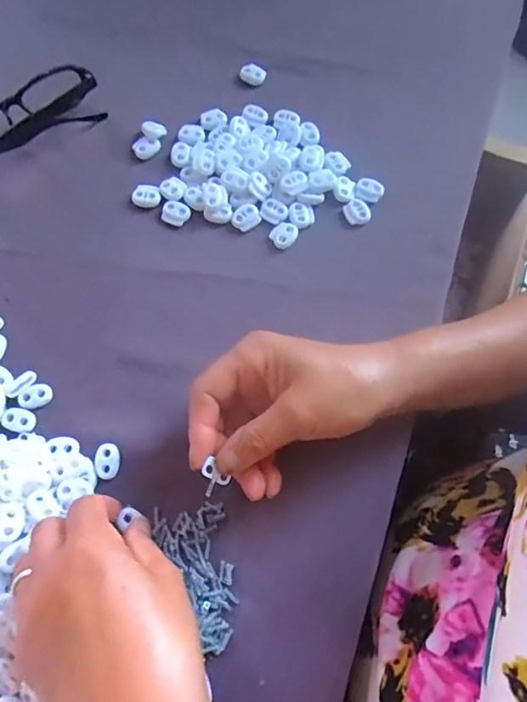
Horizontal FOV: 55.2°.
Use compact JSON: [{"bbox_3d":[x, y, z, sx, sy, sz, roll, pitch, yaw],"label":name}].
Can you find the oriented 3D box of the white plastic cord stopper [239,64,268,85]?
[{"bbox_3d":[-0.010,-0.248,0.452,0.024,0.013,0.011,29,75,10],"label":"white plastic cord stopper"}]

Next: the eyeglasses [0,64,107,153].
[{"bbox_3d":[-0.205,-0.197,0.421,0.136,0.025,0.064,-24,73,-6],"label":"eyeglasses"}]

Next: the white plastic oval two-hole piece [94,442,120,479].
[{"bbox_3d":[-0.103,0.072,0.333,0.016,0.004,0.023,2,76,-13],"label":"white plastic oval two-hole piece"}]

